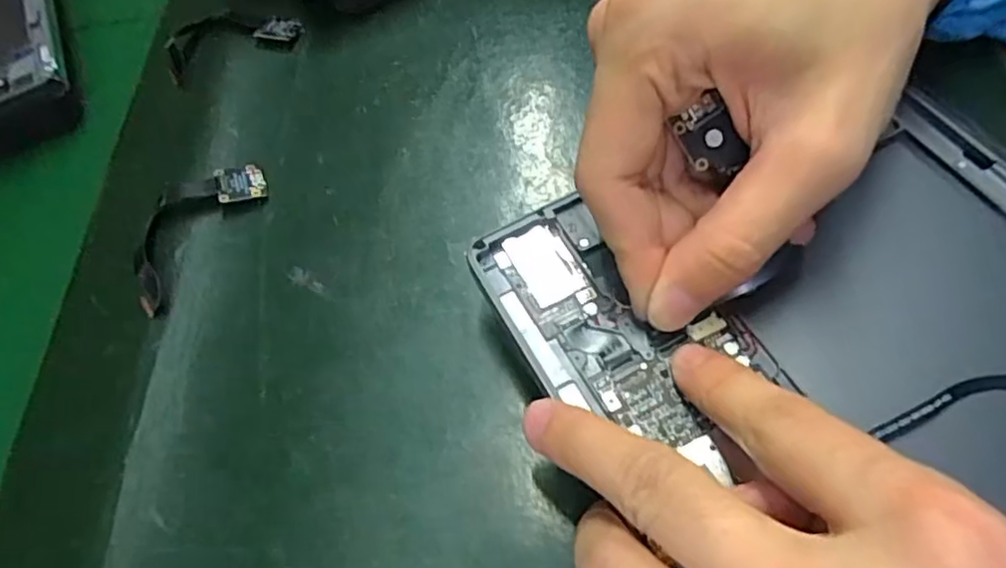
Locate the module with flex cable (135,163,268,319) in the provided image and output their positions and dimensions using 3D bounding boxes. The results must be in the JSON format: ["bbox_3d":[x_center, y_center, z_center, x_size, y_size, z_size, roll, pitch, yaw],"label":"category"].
[{"bbox_3d":[-0.129,-0.025,0.269,0.035,0.004,0.074,25,64,18],"label":"module with flex cable"}]

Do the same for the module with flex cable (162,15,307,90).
[{"bbox_3d":[-0.131,-0.121,0.320,0.063,0.012,0.035,-22,60,-8],"label":"module with flex cable"}]

